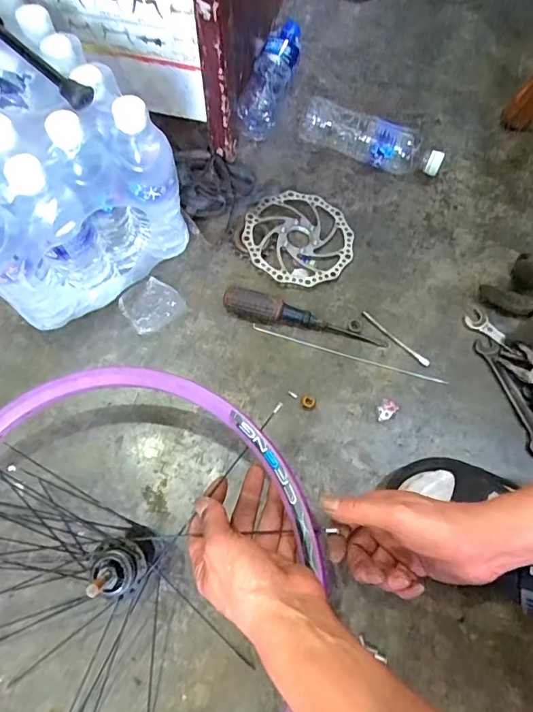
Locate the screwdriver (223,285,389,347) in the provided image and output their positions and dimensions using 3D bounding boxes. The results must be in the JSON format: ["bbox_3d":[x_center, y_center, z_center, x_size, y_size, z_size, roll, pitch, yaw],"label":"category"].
[{"bbox_3d":[0.047,-0.044,0.595,0.207,0.035,0.027,17,69,5],"label":"screwdriver"}]

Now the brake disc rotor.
[{"bbox_3d":[0.045,-0.165,0.652,0.148,0.008,0.150,9,66,-3],"label":"brake disc rotor"}]

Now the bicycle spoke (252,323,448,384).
[{"bbox_3d":[0.102,-0.001,0.598,0.250,0.004,0.008,17,69,5],"label":"bicycle spoke"}]

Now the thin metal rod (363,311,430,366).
[{"bbox_3d":[0.165,-0.023,0.603,0.009,0.004,0.105,-42,75,-16],"label":"thin metal rod"}]

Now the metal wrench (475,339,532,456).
[{"bbox_3d":[0.302,0.048,0.571,0.027,0.011,0.156,-15,69,-8],"label":"metal wrench"}]

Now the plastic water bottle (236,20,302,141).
[{"bbox_3d":[0.006,-0.429,0.734,0.059,0.058,0.208,16,68,5],"label":"plastic water bottle"}]

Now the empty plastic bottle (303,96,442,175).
[{"bbox_3d":[0.152,-0.316,0.691,0.210,0.065,0.052,22,69,7],"label":"empty plastic bottle"}]

